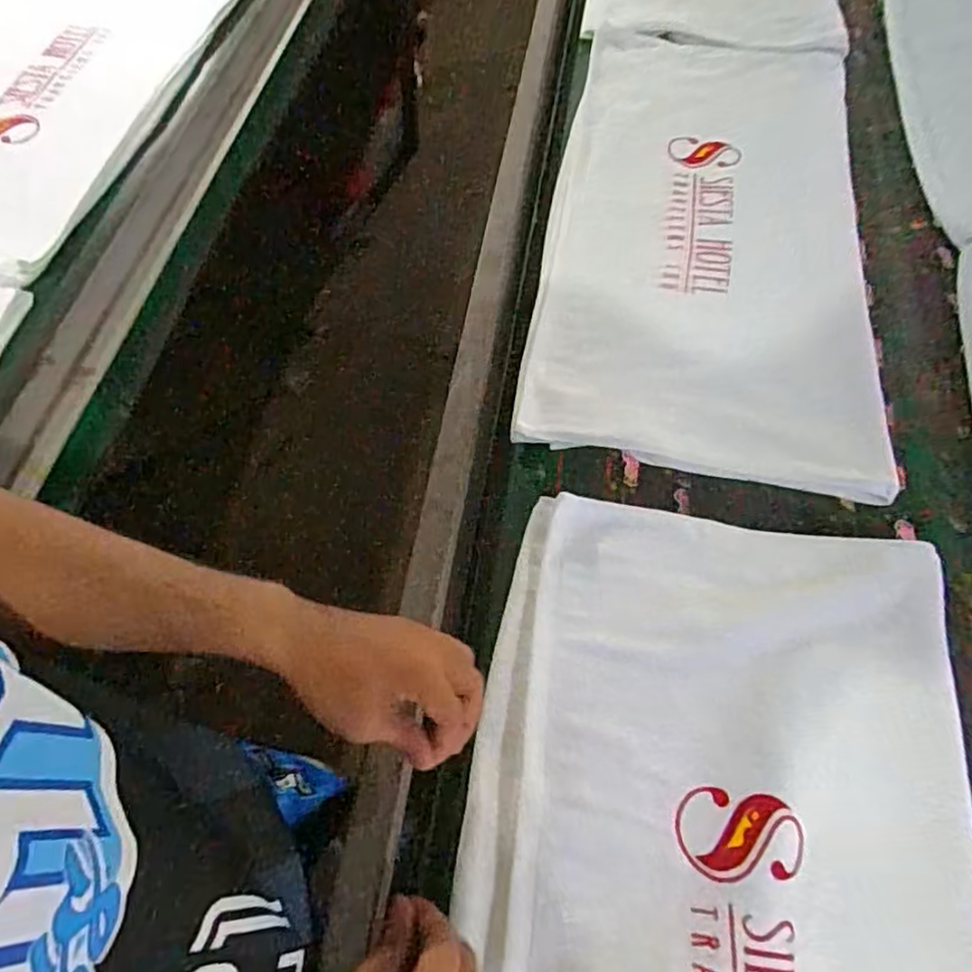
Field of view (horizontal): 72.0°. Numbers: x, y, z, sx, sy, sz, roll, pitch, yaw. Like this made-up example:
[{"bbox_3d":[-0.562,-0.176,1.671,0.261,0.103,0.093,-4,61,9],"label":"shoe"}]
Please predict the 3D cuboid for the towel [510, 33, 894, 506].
[{"bbox_3d":[0.270,-0.348,0.813,0.354,0.013,0.750,9,61,6],"label":"towel"}]

